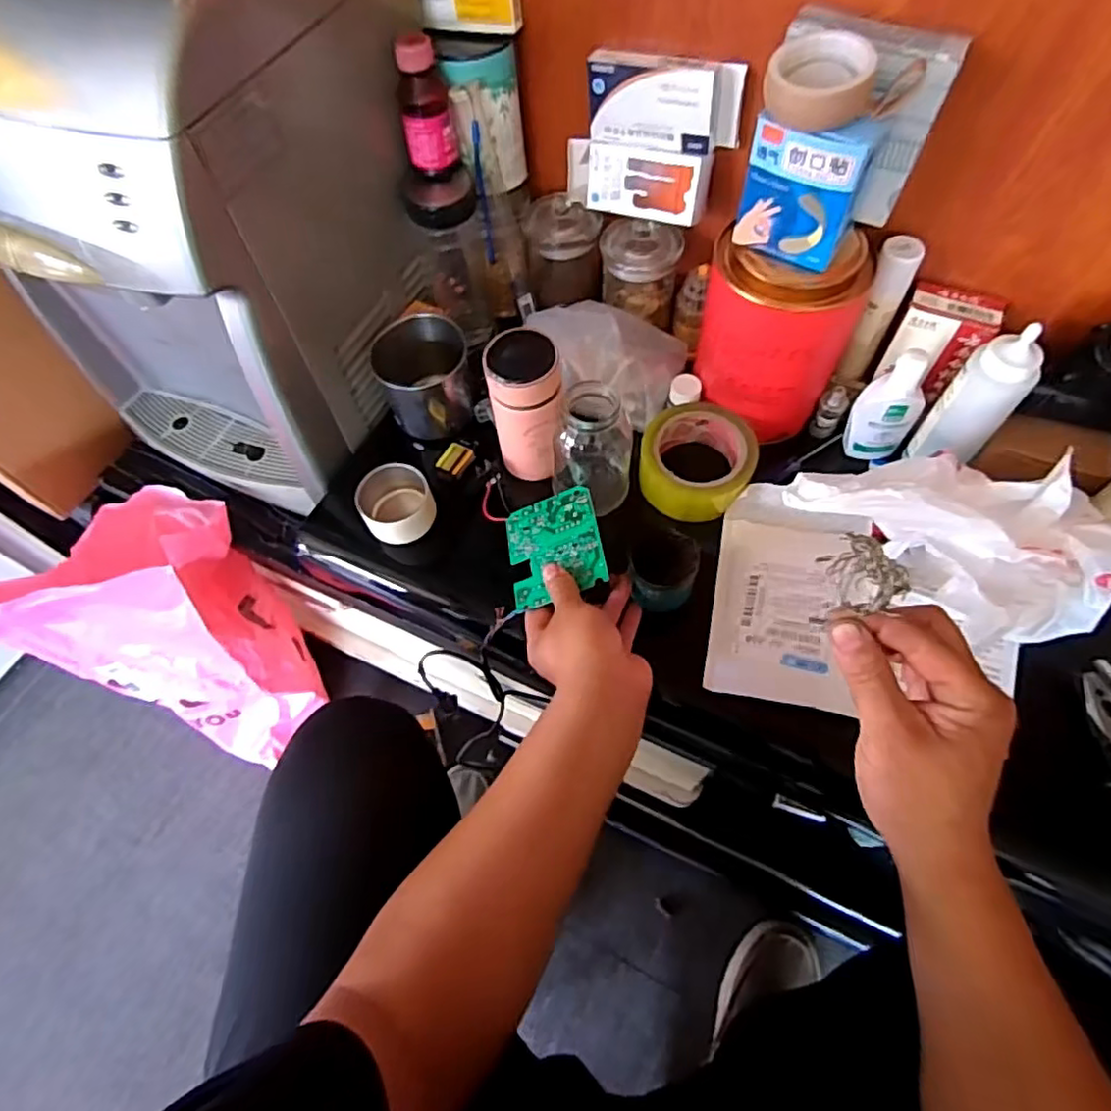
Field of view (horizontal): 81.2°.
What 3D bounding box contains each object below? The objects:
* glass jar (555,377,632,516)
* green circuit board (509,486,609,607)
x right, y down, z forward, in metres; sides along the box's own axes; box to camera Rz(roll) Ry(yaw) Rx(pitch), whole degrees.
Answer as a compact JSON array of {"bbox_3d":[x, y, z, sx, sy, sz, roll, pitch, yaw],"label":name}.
[{"bbox_3d":[0.033,-0.091,0.576,0.068,0.118,0.069,2,61,5],"label":"glass jar"},{"bbox_3d":[-0.001,-0.008,0.549,0.082,0.005,0.095,-22,55,19],"label":"green circuit board"}]

